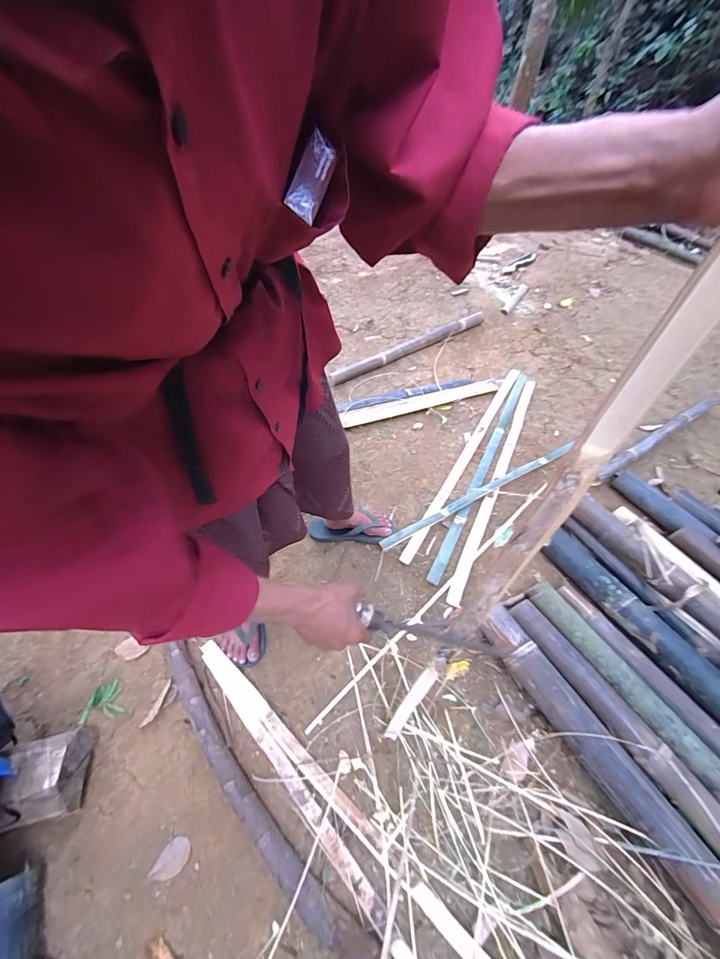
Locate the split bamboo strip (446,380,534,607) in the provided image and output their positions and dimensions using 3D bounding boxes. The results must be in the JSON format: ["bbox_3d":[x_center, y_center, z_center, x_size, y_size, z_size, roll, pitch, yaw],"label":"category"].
[{"bbox_3d":[0.487,-0.032,1.251,0.049,0.024,1.013,24,55,12],"label":"split bamboo strip"}]

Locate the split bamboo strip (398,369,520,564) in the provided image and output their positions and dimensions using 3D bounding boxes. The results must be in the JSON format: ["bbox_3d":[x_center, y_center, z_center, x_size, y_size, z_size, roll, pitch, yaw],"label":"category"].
[{"bbox_3d":[0.400,-0.112,1.315,0.042,0.024,1.009,28,58,16],"label":"split bamboo strip"}]

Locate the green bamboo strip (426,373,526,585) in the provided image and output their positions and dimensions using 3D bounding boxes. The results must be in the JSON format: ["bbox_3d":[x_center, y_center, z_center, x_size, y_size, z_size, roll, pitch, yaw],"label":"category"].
[{"bbox_3d":[0.458,-0.073,1.293,0.042,0.020,1.007,26,58,15],"label":"green bamboo strip"}]

